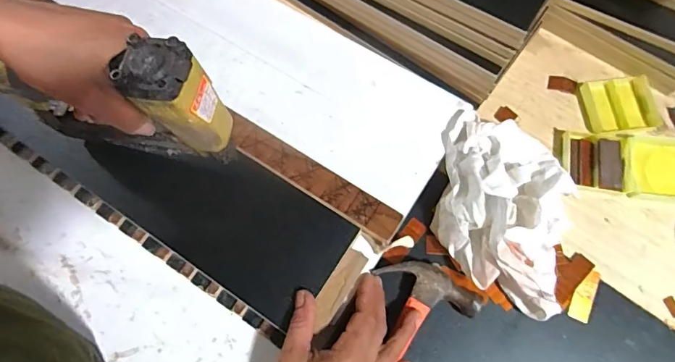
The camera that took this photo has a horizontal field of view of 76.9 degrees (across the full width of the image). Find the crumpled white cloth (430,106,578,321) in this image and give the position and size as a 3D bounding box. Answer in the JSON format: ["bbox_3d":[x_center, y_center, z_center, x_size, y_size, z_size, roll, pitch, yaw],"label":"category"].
[{"bbox_3d":[0.157,0.021,0.410,0.123,0.063,0.197,6,72,6],"label":"crumpled white cloth"}]

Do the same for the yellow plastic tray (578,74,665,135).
[{"bbox_3d":[0.313,-0.084,0.470,0.074,0.009,0.063,-6,72,-2],"label":"yellow plastic tray"}]

